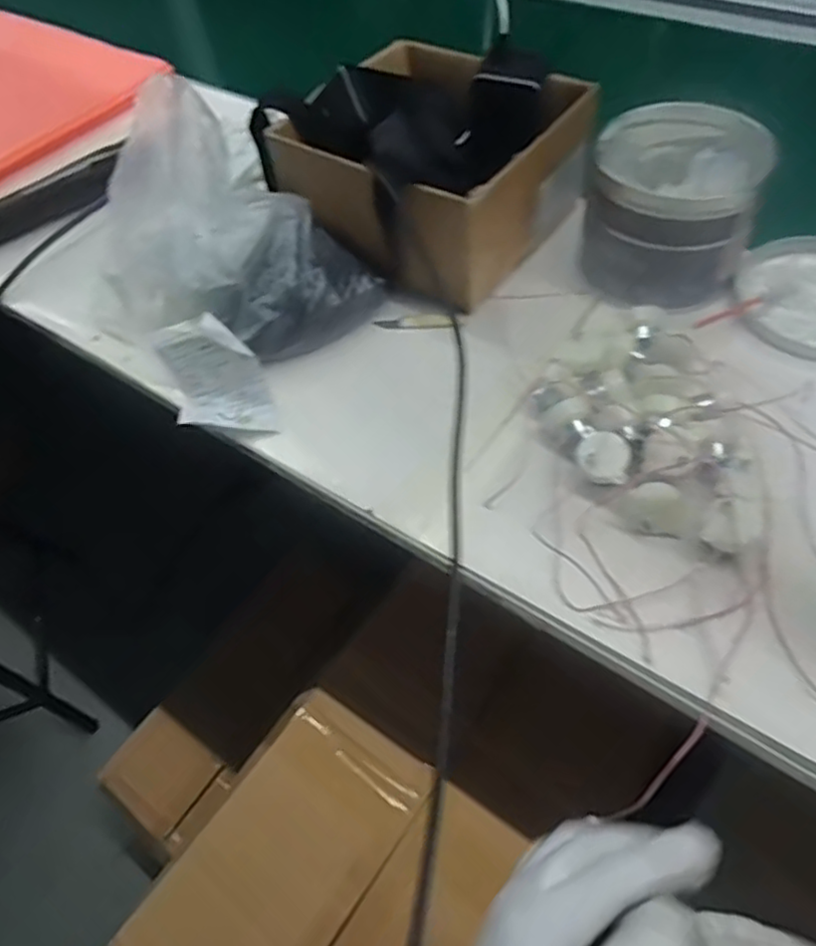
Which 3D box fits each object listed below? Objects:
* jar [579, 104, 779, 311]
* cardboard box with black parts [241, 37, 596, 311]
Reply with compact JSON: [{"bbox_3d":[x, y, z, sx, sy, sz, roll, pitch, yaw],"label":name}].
[{"bbox_3d":[0.212,-0.213,0.538,0.117,0.101,0.120,-2,55,3],"label":"jar"},{"bbox_3d":[0.017,-0.276,0.572,0.218,0.138,0.203,26,61,21],"label":"cardboard box with black parts"}]

